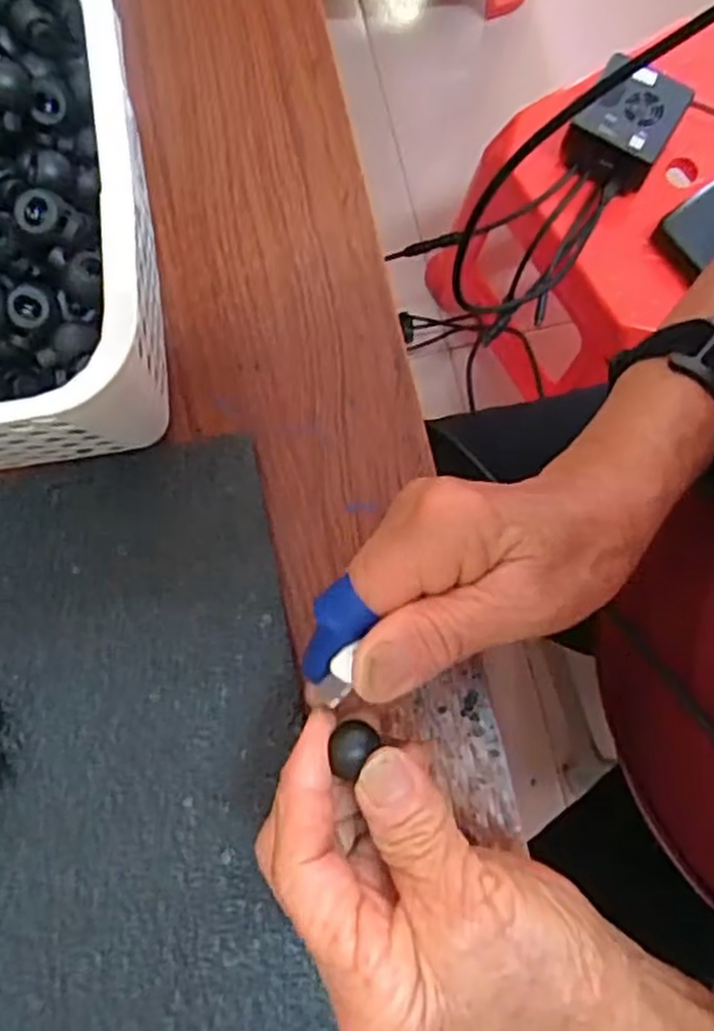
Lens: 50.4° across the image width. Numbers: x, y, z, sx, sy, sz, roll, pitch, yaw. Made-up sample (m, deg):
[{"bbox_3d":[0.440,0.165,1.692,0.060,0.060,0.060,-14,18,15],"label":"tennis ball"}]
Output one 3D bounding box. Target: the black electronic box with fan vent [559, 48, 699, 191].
[{"bbox_3d":[0.216,-0.315,0.608,0.071,0.044,0.085,30,82,6],"label":"black electronic box with fan vent"}]

